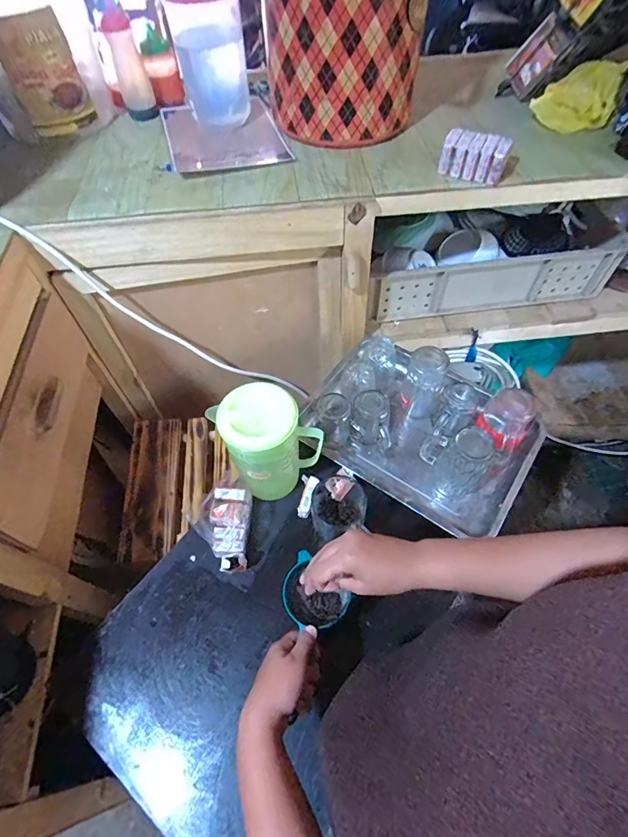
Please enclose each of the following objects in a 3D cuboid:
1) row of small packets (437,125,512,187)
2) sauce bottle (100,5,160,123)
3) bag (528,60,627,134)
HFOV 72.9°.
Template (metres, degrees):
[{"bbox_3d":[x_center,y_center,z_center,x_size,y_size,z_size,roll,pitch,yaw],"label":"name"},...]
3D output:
[{"bbox_3d":[0.262,-0.433,0.696,0.104,0.060,0.046,28,63,17],"label":"row of small packets"},{"bbox_3d":[-0.358,-0.682,0.829,0.056,0.156,0.054,-27,61,-15],"label":"sauce bottle"},{"bbox_3d":[0.486,-0.591,0.779,0.143,0.084,0.075,0,58,1],"label":"bag"}]

